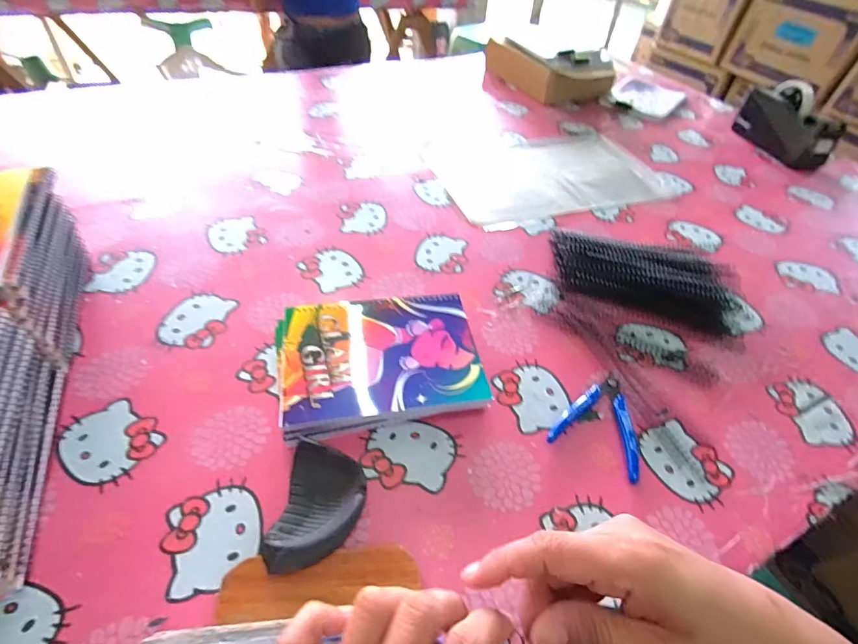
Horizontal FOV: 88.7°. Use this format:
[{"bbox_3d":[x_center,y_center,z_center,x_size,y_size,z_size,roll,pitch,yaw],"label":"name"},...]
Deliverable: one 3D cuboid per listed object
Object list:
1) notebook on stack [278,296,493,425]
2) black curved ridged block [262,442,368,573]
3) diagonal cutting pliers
[{"bbox_3d":[-0.048,0.031,0.455,0.196,0.007,0.143,-6,51,-10],"label":"notebook on stack"},{"bbox_3d":[-0.089,0.154,0.362,0.065,0.026,0.097,8,47,2],"label":"black curved ridged block"},{"bbox_3d":[0.179,0.097,0.448,0.084,0.012,0.109,24,50,17],"label":"diagonal cutting pliers"}]

